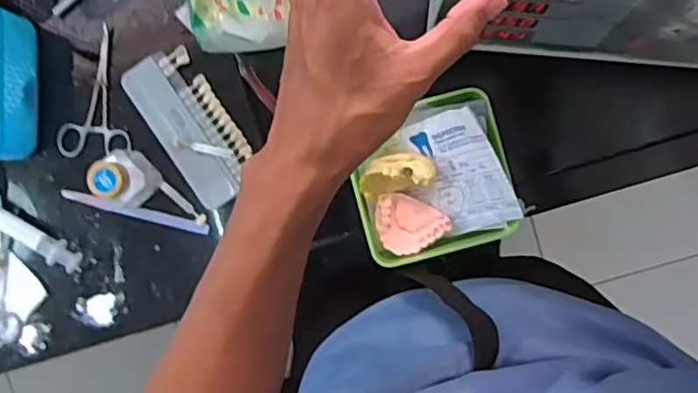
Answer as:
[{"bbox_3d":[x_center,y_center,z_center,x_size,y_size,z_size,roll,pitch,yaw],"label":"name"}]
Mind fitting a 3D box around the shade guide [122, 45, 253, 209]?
[{"bbox_3d":[-0.145,-0.066,0.571,0.069,0.012,0.147,-33,91,3],"label":"shade guide"}]

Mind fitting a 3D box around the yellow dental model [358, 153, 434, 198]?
[{"bbox_3d":[0.042,-0.021,0.549,0.068,0.023,0.034,-13,92,18],"label":"yellow dental model"}]

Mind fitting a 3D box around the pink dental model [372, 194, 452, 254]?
[{"bbox_3d":[0.051,0.027,0.555,0.066,0.016,0.049,29,93,0],"label":"pink dental model"}]

